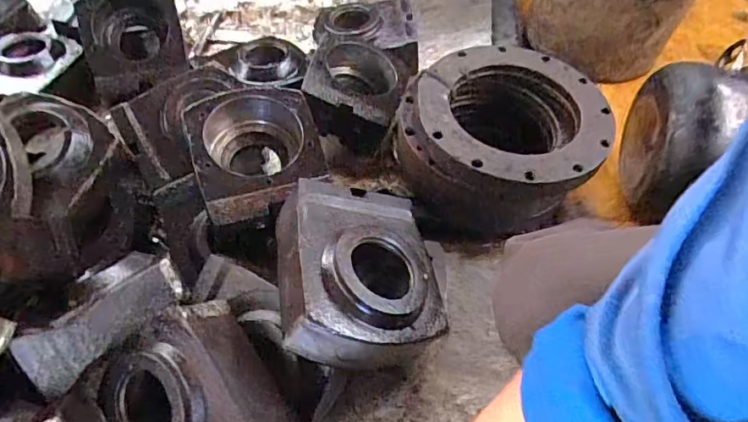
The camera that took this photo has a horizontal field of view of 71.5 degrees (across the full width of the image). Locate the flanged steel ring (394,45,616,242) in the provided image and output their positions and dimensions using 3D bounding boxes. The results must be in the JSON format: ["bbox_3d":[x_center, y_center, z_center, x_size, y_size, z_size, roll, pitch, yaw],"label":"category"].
[{"bbox_3d":[0.172,-0.090,0.741,0.252,0.179,0.252,0,53,1],"label":"flanged steel ring"}]

